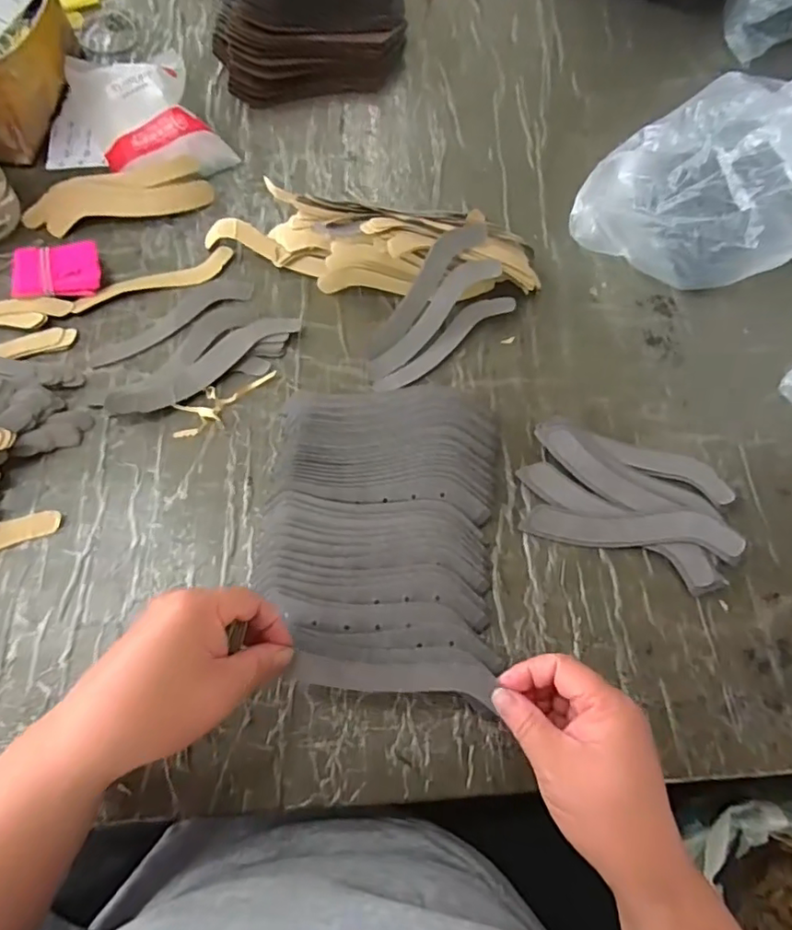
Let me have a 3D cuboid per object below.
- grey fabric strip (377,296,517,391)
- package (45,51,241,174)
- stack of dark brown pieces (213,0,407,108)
[{"bbox_3d":[0.041,-0.110,0.494,0.145,0.012,0.028,-34,71,-15],"label":"grey fabric strip"},{"bbox_3d":[-0.272,-0.350,0.567,0.160,0.050,0.176,-28,70,-13],"label":"package"},{"bbox_3d":[-0.096,-0.527,0.634,0.212,0.078,0.246,-9,66,-5],"label":"stack of dark brown pieces"}]

